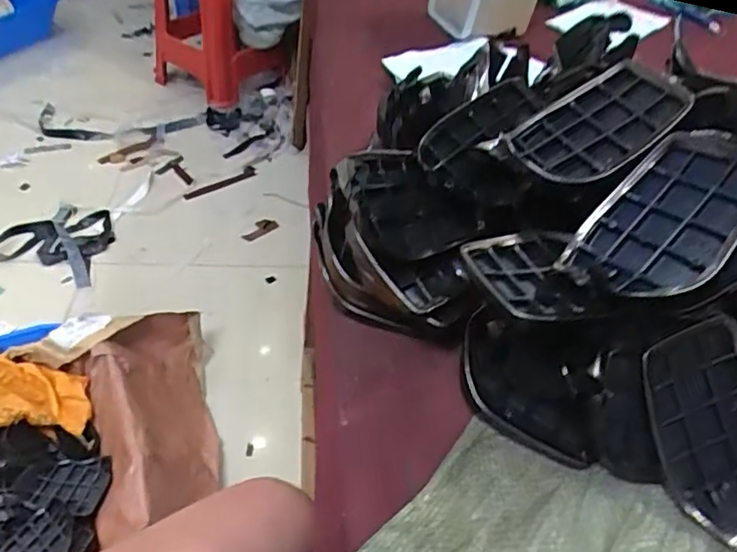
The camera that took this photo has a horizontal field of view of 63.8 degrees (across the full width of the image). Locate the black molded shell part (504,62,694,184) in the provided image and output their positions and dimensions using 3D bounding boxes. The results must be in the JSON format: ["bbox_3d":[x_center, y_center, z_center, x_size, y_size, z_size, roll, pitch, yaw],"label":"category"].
[{"bbox_3d":[0.160,-0.108,0.418,0.108,0.028,0.077,-34,57,16],"label":"black molded shell part"}]

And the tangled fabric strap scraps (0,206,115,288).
[{"bbox_3d":[-0.758,-0.091,1.463,0.267,0.067,0.223,15,45,8],"label":"tangled fabric strap scraps"}]

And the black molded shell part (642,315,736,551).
[{"bbox_3d":[0.224,0.098,0.371,0.075,0.037,0.134,-9,81,1],"label":"black molded shell part"}]

